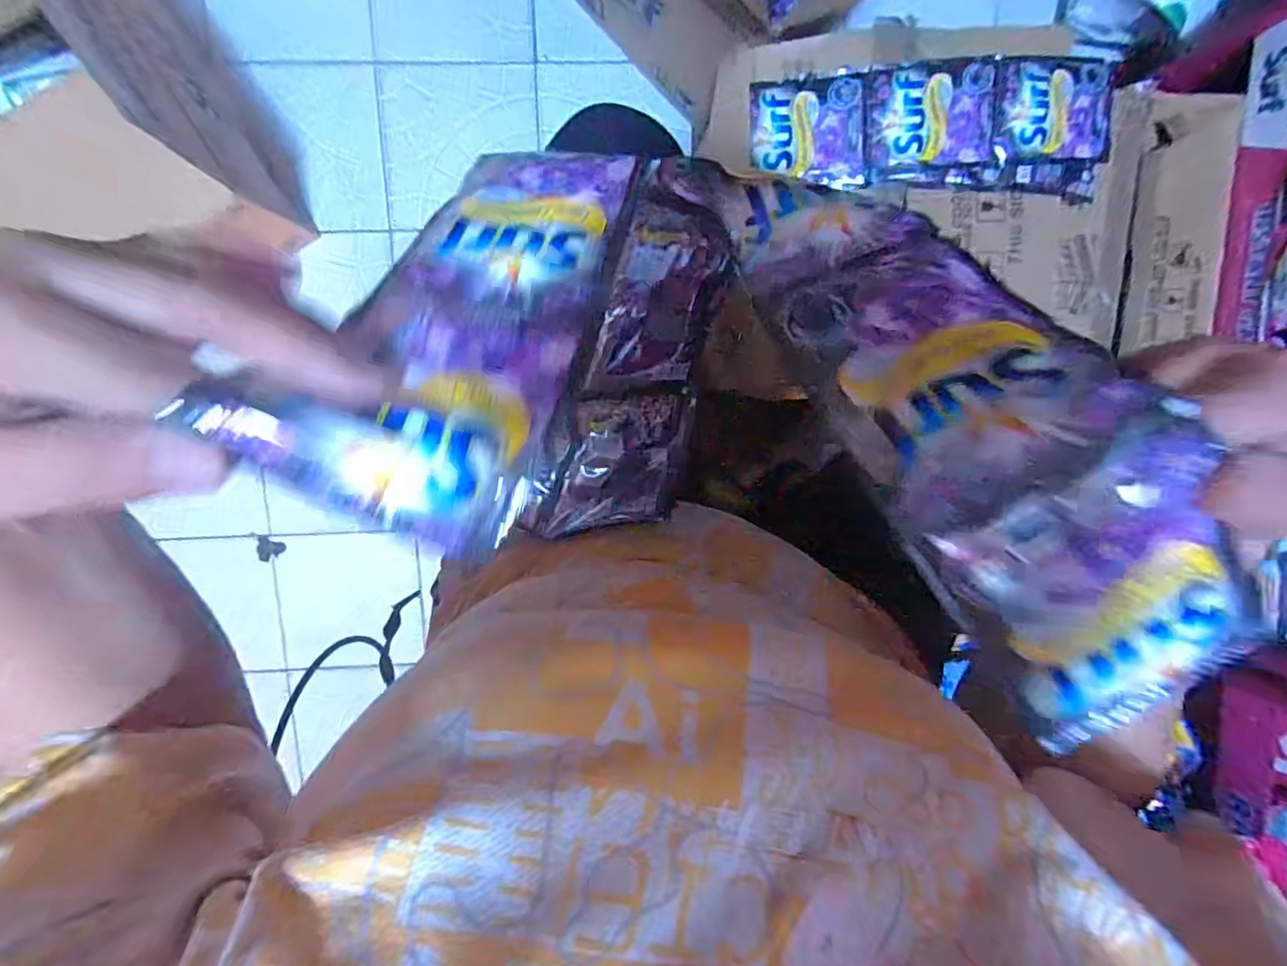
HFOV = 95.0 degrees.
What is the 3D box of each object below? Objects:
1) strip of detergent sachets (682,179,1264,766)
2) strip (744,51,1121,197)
[{"bbox_3d":[0.113,-0.029,0.211,0.085,0.061,0.238,-31,75,2],"label":"strip of detergent sachets"},{"bbox_3d":[0.264,-0.315,0.526,0.324,0.029,0.102,-4,99,-2],"label":"strip"}]

